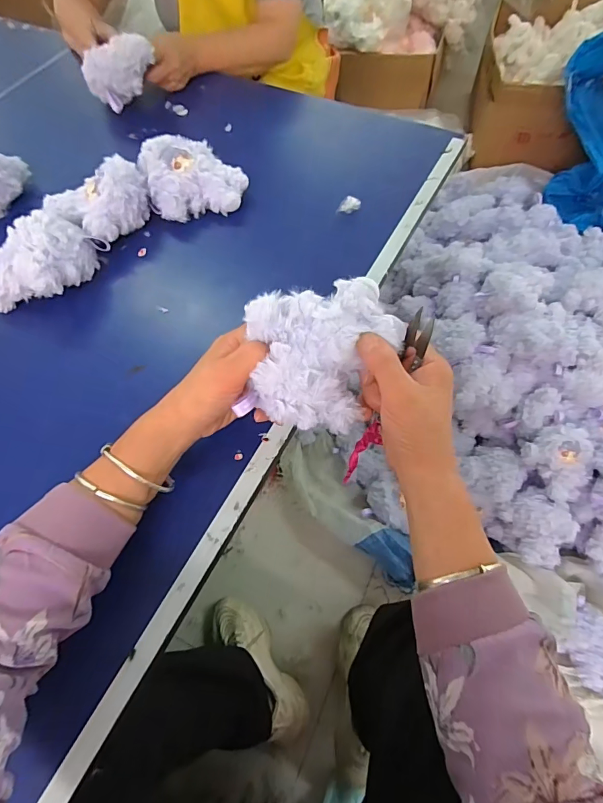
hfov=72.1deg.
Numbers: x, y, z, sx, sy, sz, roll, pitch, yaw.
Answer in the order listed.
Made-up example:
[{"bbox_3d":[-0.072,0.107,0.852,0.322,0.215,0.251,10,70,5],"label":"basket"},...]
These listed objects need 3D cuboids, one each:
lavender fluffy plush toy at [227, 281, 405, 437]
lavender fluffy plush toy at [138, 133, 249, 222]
[{"bbox_3d":[0.016,-0.038,0.346,0.119,0.060,0.119,4,96,1],"label":"lavender fluffy plush toy"},{"bbox_3d":[-0.140,-0.301,0.544,0.127,0.058,0.106,-13,64,-3],"label":"lavender fluffy plush toy"}]

